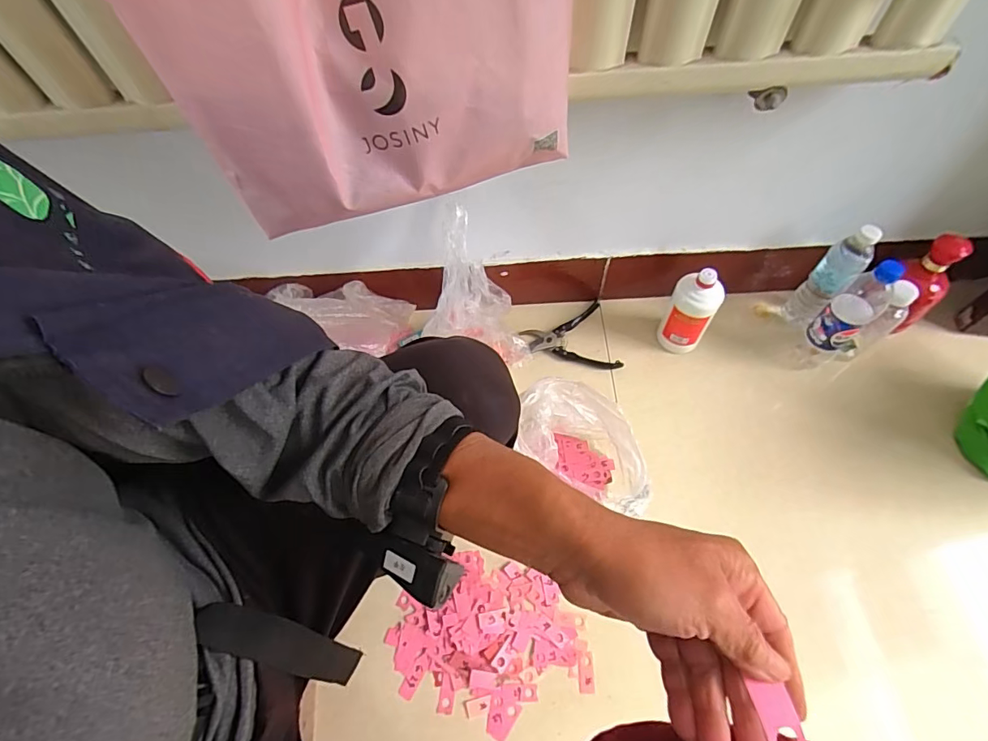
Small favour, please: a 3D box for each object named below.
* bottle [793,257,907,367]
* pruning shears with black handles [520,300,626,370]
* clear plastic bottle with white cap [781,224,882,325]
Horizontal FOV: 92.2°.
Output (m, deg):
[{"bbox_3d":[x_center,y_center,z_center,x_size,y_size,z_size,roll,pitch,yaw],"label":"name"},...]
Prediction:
[{"bbox_3d":[0.578,-0.088,0.781,0.078,0.238,0.062,-34,64,-15],"label":"bottle"},{"bbox_3d":[0.143,-0.060,0.923,0.163,0.018,0.155,-9,60,-1],"label":"pruning shears with black handles"},{"bbox_3d":[0.587,-0.156,0.838,0.060,0.224,0.052,39,69,22],"label":"clear plastic bottle with white cap"}]

